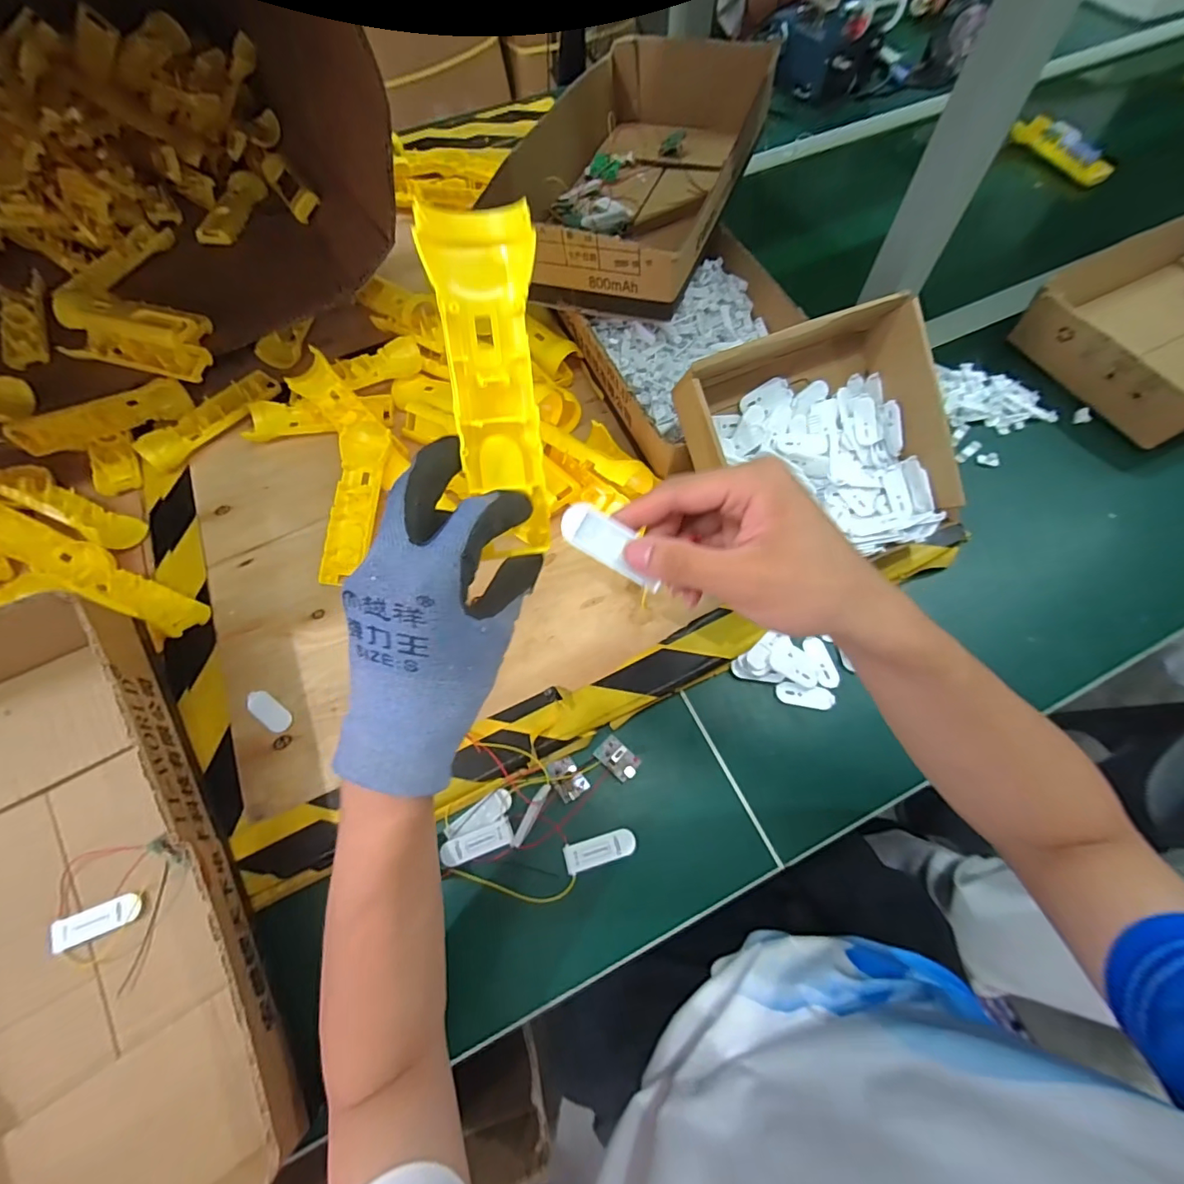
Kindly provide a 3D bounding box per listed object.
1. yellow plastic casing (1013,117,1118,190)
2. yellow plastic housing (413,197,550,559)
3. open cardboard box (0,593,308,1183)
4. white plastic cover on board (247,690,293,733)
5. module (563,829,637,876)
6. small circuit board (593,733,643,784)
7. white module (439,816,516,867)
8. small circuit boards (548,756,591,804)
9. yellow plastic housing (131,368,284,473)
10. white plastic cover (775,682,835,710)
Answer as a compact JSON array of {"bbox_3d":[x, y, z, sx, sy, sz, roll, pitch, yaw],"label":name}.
[{"bbox_3d":[0.761,-0.722,0.814,0.047,0.040,0.190,-28,68,-11],"label":"yellow plastic casing"},{"bbox_3d":[-0.046,-0.096,0.255,0.047,0.159,0.018,-8,24,-6],"label":"yellow plastic housing"},{"bbox_3d":[-0.376,0.226,0.346,0.224,0.116,0.404,-30,72,-14],"label":"open cardboard box"},{"bbox_3d":[-0.288,0.108,0.451,0.046,0.007,0.020,36,70,12],"label":"white plastic cover on board"},{"bbox_3d":[0.007,0.209,0.408,0.057,0.006,0.022,-13,69,-8],"label":"module"},{"bbox_3d":[0.023,0.144,0.434,0.037,0.005,0.025,42,72,14],"label":"small circuit board"},{"bbox_3d":[-0.092,0.202,0.405,0.056,0.004,0.020,-19,69,-10],"label":"white module"},{"bbox_3d":[-0.021,0.158,0.427,0.026,0.004,0.034,-30,72,-14],"label":"small circuit boards"},{"bbox_3d":[-0.443,-0.203,0.587,0.049,0.022,0.164,42,73,18],"label":"yellow plastic housing"},{"bbox_3d":[0.193,0.094,0.455,0.049,0.004,0.020,7,82,9],"label":"white plastic cover"}]

